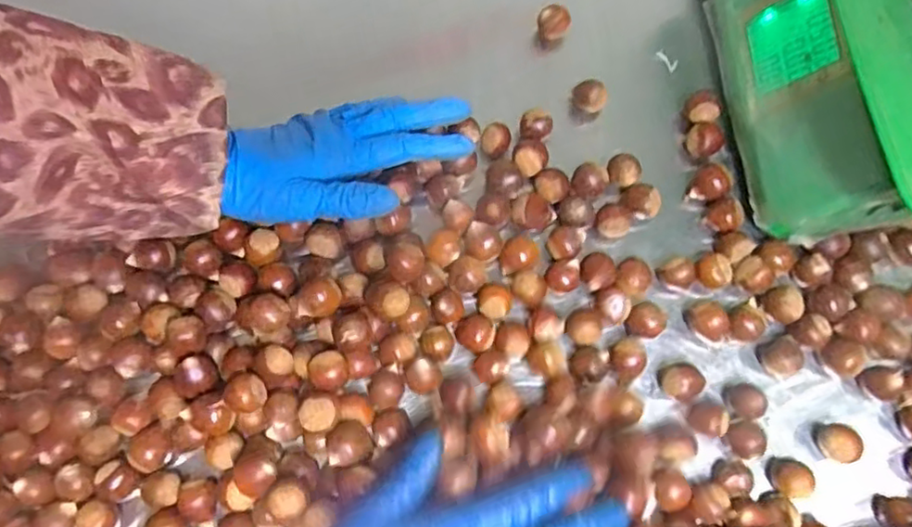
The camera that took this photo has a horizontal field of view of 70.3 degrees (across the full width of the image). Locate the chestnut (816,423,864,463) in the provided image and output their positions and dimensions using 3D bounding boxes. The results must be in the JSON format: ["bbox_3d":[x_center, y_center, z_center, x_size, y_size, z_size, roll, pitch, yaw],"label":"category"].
[{"bbox_3d":[0.218,0.103,0.373,0.025,0.020,0.020,2,76,-1],"label":"chestnut"}]

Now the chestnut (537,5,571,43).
[{"bbox_3d":[0.067,-0.166,0.445,0.021,0.023,0.016,15,76,2],"label":"chestnut"}]

